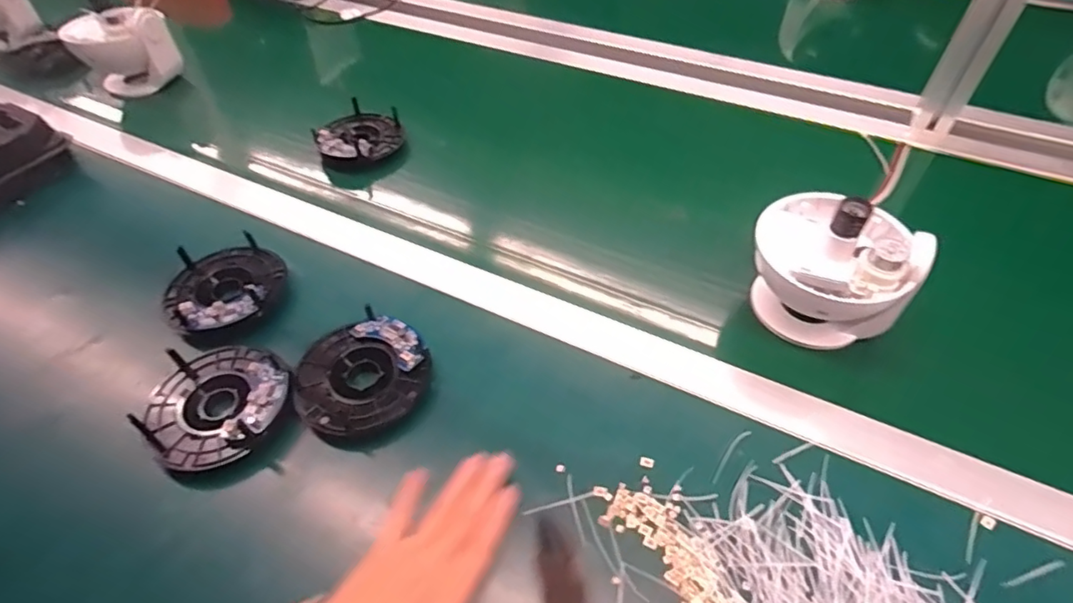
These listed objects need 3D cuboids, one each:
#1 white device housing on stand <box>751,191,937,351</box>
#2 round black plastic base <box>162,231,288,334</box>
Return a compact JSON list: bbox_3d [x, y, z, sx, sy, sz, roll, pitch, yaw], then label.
[{"bbox_3d":[0.235,-0.024,0.456,0.117,0.122,0.101,24,54,19],"label":"white device housing on stand"},{"bbox_3d":[-0.272,-0.015,0.487,0.094,0.022,0.099,-6,50,-4],"label":"round black plastic base"}]

